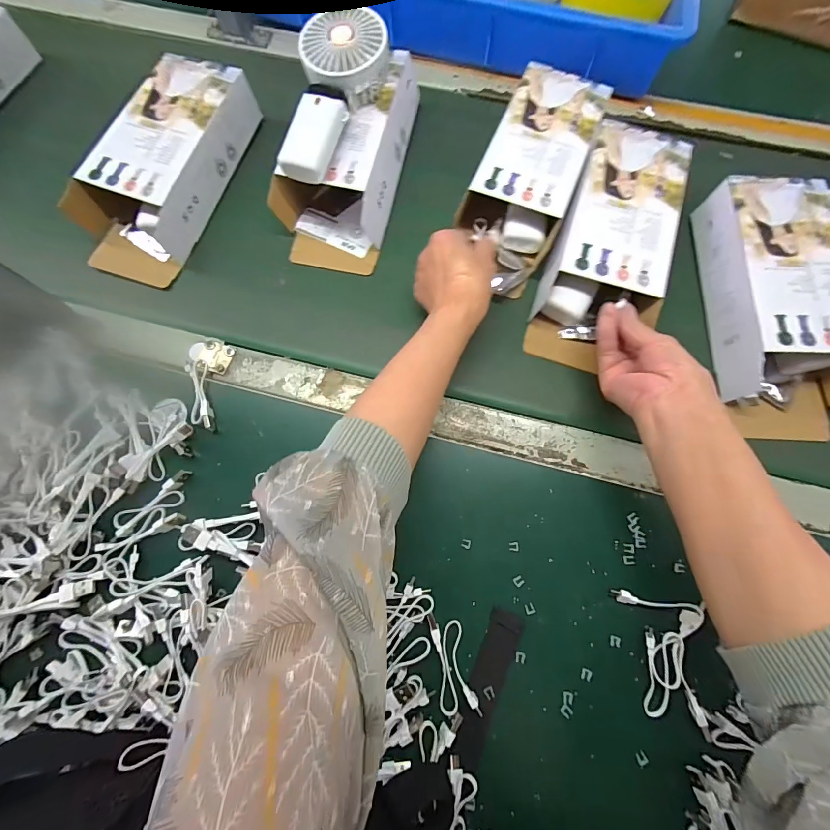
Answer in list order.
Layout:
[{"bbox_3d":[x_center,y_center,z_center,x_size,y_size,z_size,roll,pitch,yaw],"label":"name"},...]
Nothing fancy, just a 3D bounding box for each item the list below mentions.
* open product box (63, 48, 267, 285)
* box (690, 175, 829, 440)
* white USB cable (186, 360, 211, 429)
[{"bbox_3d":[-0.275,-0.272,0.416,0.106,0.058,0.250,20,78,9],"label":"open product box"},{"bbox_3d":[0.356,-0.108,0.369,0.102,0.056,0.249,2,75,1],"label":"box"},{"bbox_3d":[-0.206,-0.020,0.360,0.017,0.011,0.073,-15,75,-4],"label":"white USB cable"}]

